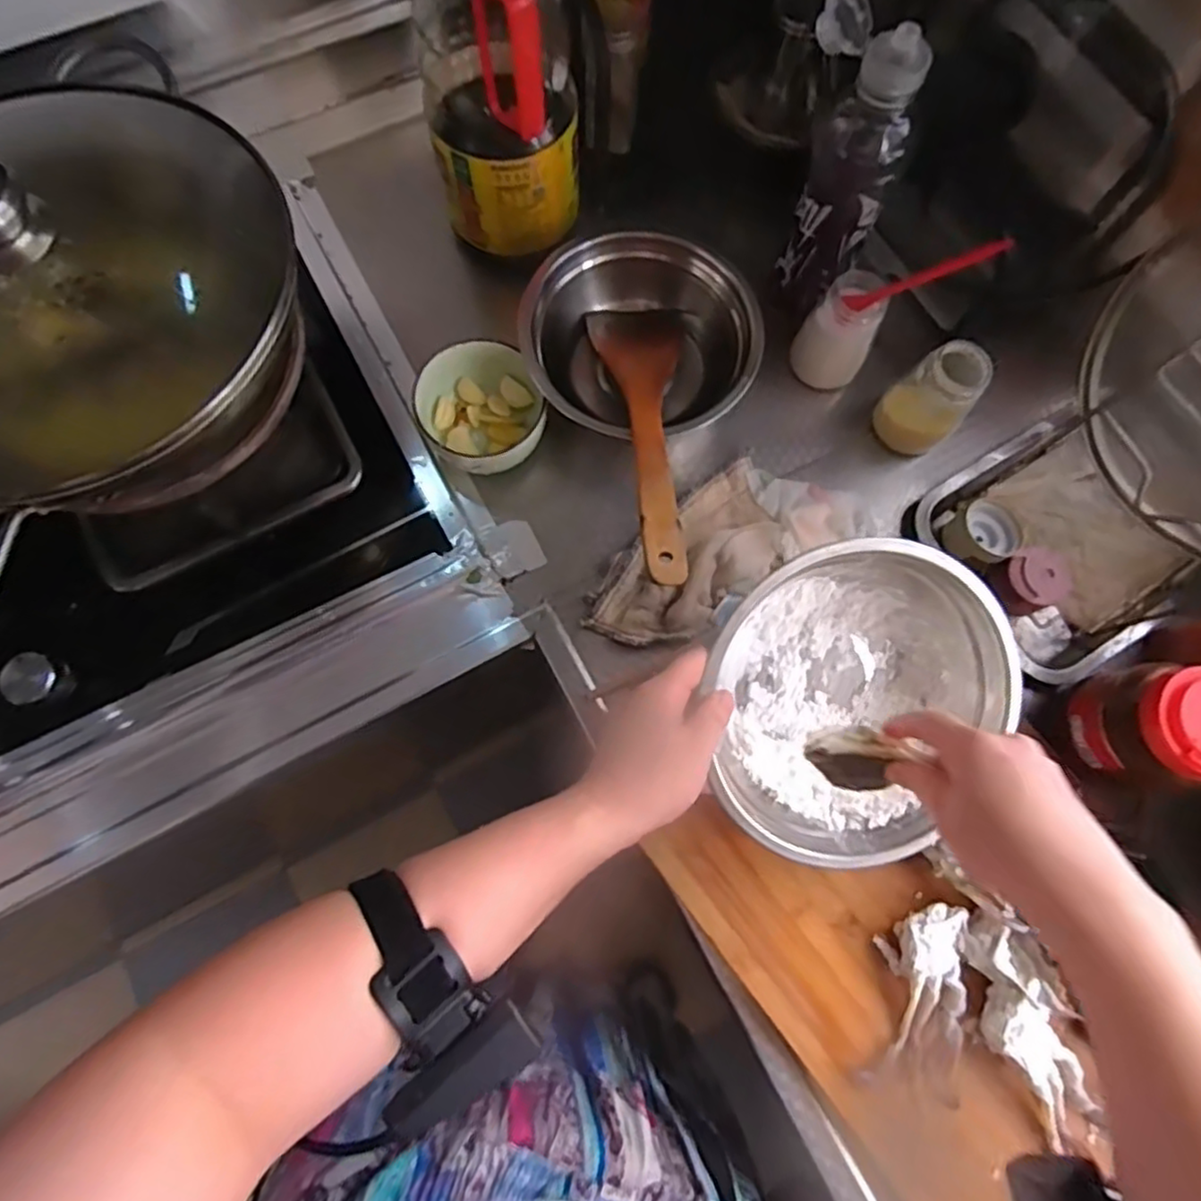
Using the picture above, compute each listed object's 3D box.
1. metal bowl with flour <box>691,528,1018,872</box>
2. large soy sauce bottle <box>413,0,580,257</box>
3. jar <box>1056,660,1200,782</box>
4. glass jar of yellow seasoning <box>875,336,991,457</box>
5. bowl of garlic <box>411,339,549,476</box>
[{"bbox_3d":[0.166,0.066,0.475,0.216,0.085,0.216,-1,98,-8],"label":"metal bowl with flour"},{"bbox_3d":[-0.073,-0.392,0.496,0.117,0.263,0.100,-13,76,-5],"label":"large soy sauce bottle"},{"bbox_3d":[0.382,0.084,0.464,0.074,0.091,0.076,0,76,-2],"label":"jar"},{"bbox_3d":[0.273,-0.161,0.568,0.051,0.111,0.051,0,76,-2],"label":"glass jar of yellow seasoning"},{"bbox_3d":[-0.098,-0.151,0.564,0.098,0.056,0.104,0,76,-2],"label":"bowl of garlic"}]

